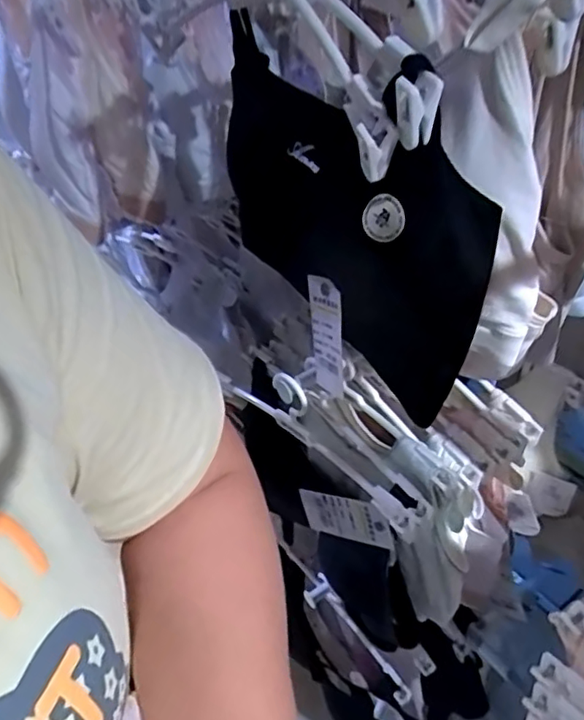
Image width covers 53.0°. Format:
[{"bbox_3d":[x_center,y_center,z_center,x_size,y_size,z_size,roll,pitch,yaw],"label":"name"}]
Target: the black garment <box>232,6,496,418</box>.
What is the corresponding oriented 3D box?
[{"bbox_3d":[0.026,-0.101,0.389,0.053,0.195,0.251,-24,44,-20],"label":"black garment"}]

